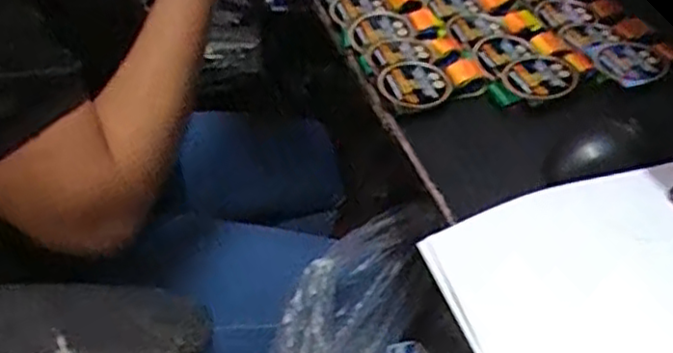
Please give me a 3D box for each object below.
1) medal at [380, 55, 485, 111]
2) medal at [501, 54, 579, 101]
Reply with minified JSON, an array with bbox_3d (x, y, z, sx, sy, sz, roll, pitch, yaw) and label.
[{"bbox_3d":[0.085,-0.090,0.611,0.098,0.007,0.060,-22,42,-22],"label":"medal"},{"bbox_3d":[0.179,-0.088,0.603,0.060,0.009,0.069,15,42,22],"label":"medal"}]

